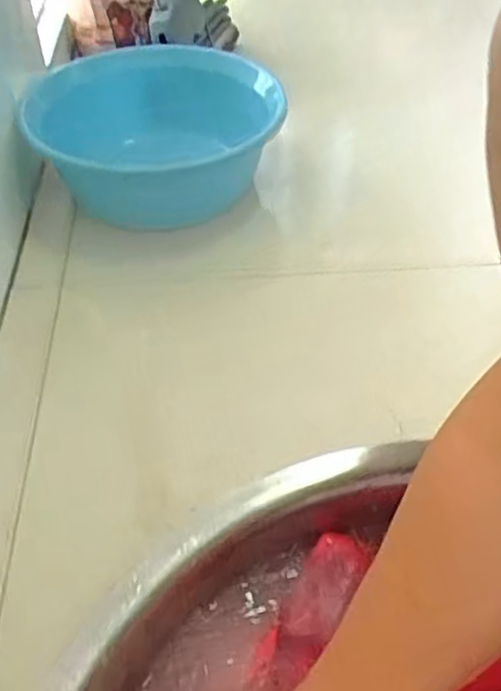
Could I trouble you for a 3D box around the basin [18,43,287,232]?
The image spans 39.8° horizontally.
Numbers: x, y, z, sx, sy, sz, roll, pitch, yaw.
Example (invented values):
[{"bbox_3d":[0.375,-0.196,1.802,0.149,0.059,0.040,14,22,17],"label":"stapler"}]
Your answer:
[{"bbox_3d":[-0.127,-0.285,0.964,0.333,0.148,0.329,0,44,0],"label":"basin"}]

